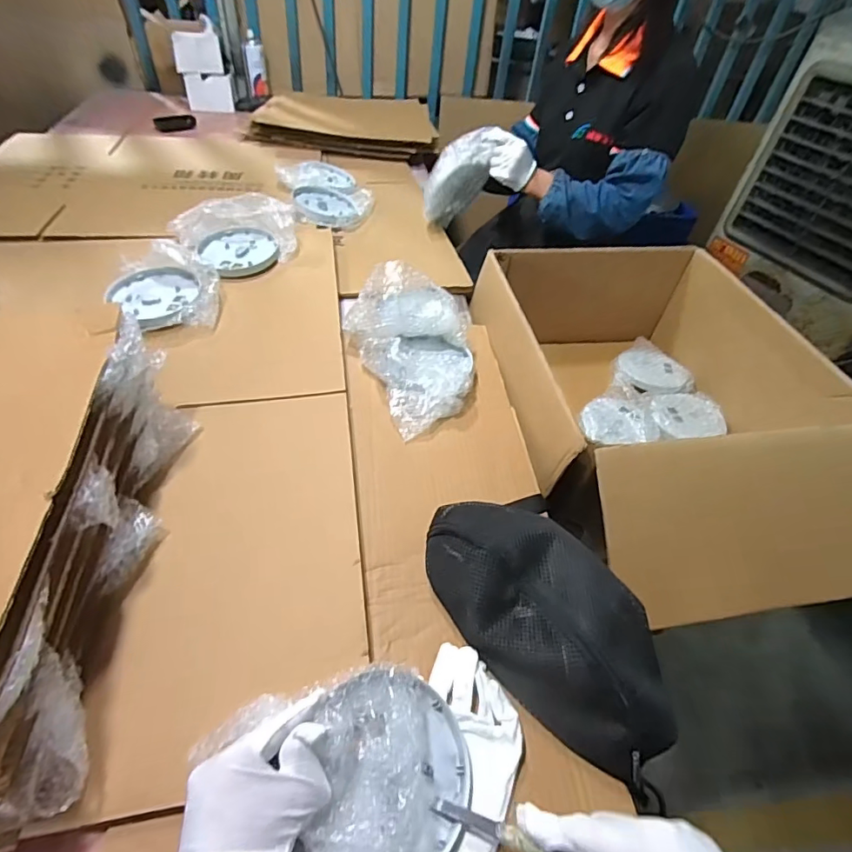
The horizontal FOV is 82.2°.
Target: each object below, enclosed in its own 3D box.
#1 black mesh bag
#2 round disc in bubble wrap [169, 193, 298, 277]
[{"bbox_3d":[0.119,0.172,0.468,0.148,0.066,0.284,-26,55,-28],"label":"black mesh bag"},{"bbox_3d":[-0.325,-0.340,0.842,0.179,0.079,0.152,-28,56,-29],"label":"round disc in bubble wrap"}]

